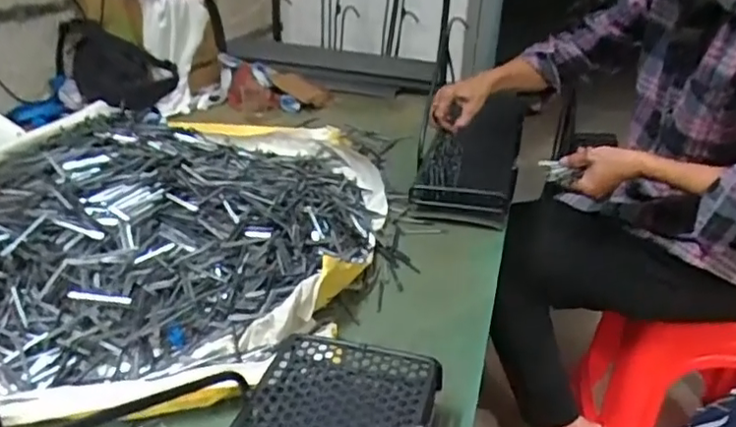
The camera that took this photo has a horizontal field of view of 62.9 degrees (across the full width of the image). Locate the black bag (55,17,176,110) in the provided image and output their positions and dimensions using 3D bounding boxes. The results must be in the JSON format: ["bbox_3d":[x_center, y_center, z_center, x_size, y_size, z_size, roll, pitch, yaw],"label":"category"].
[{"bbox_3d":[-0.575,-0.337,1.376,0.273,0.167,0.085,10,26,18],"label":"black bag"}]

